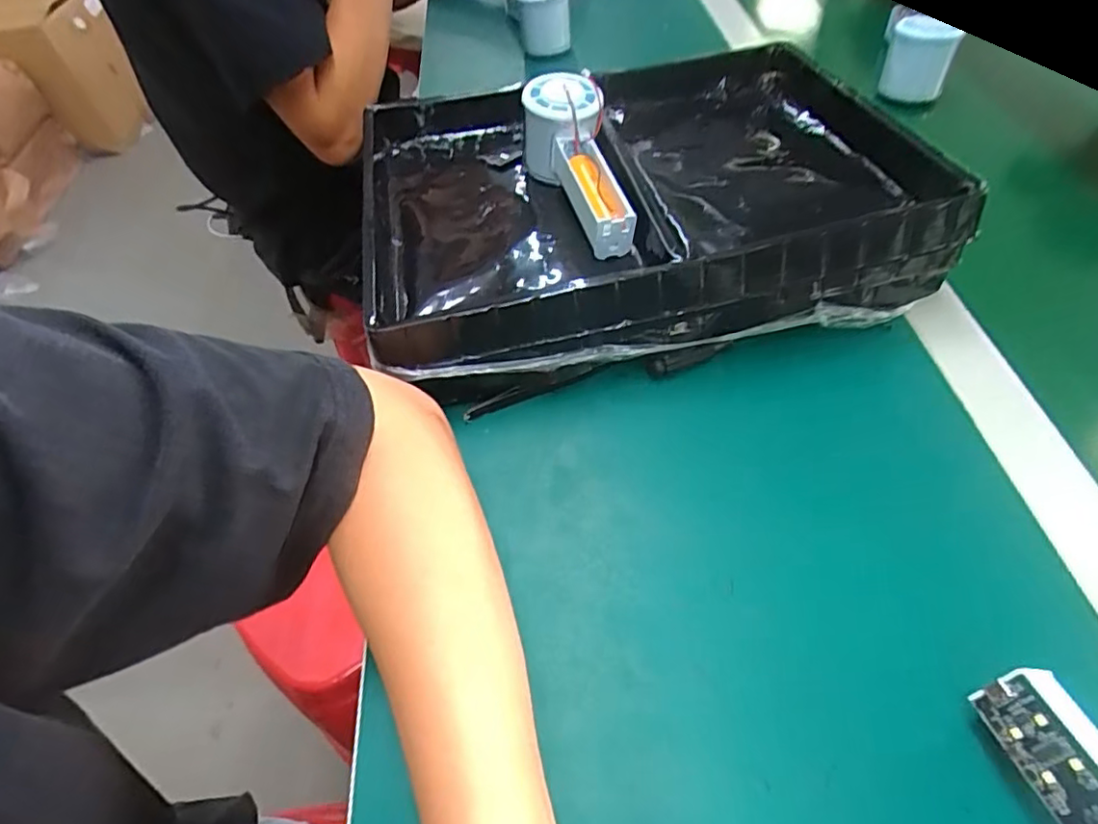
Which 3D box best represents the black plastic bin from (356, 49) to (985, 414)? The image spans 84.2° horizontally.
[{"bbox_3d":[0.064,-0.163,0.451,0.388,0.073,0.300,-10,54,-3],"label":"black plastic bin"}]

